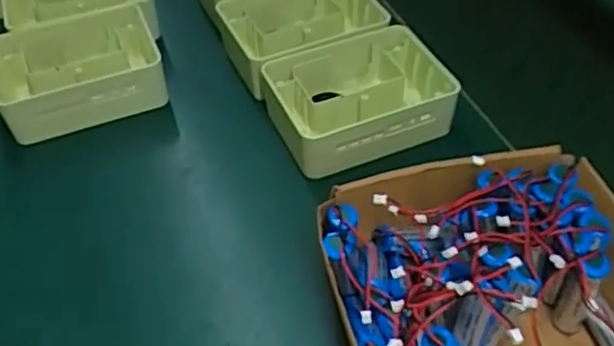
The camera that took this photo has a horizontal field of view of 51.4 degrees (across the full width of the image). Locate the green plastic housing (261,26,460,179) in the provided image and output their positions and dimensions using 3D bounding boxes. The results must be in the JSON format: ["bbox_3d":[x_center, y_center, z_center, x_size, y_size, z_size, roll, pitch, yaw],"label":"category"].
[{"bbox_3d":[0.044,-0.063,0.550,0.139,0.054,0.112,-15,48,-14],"label":"green plastic housing"}]

